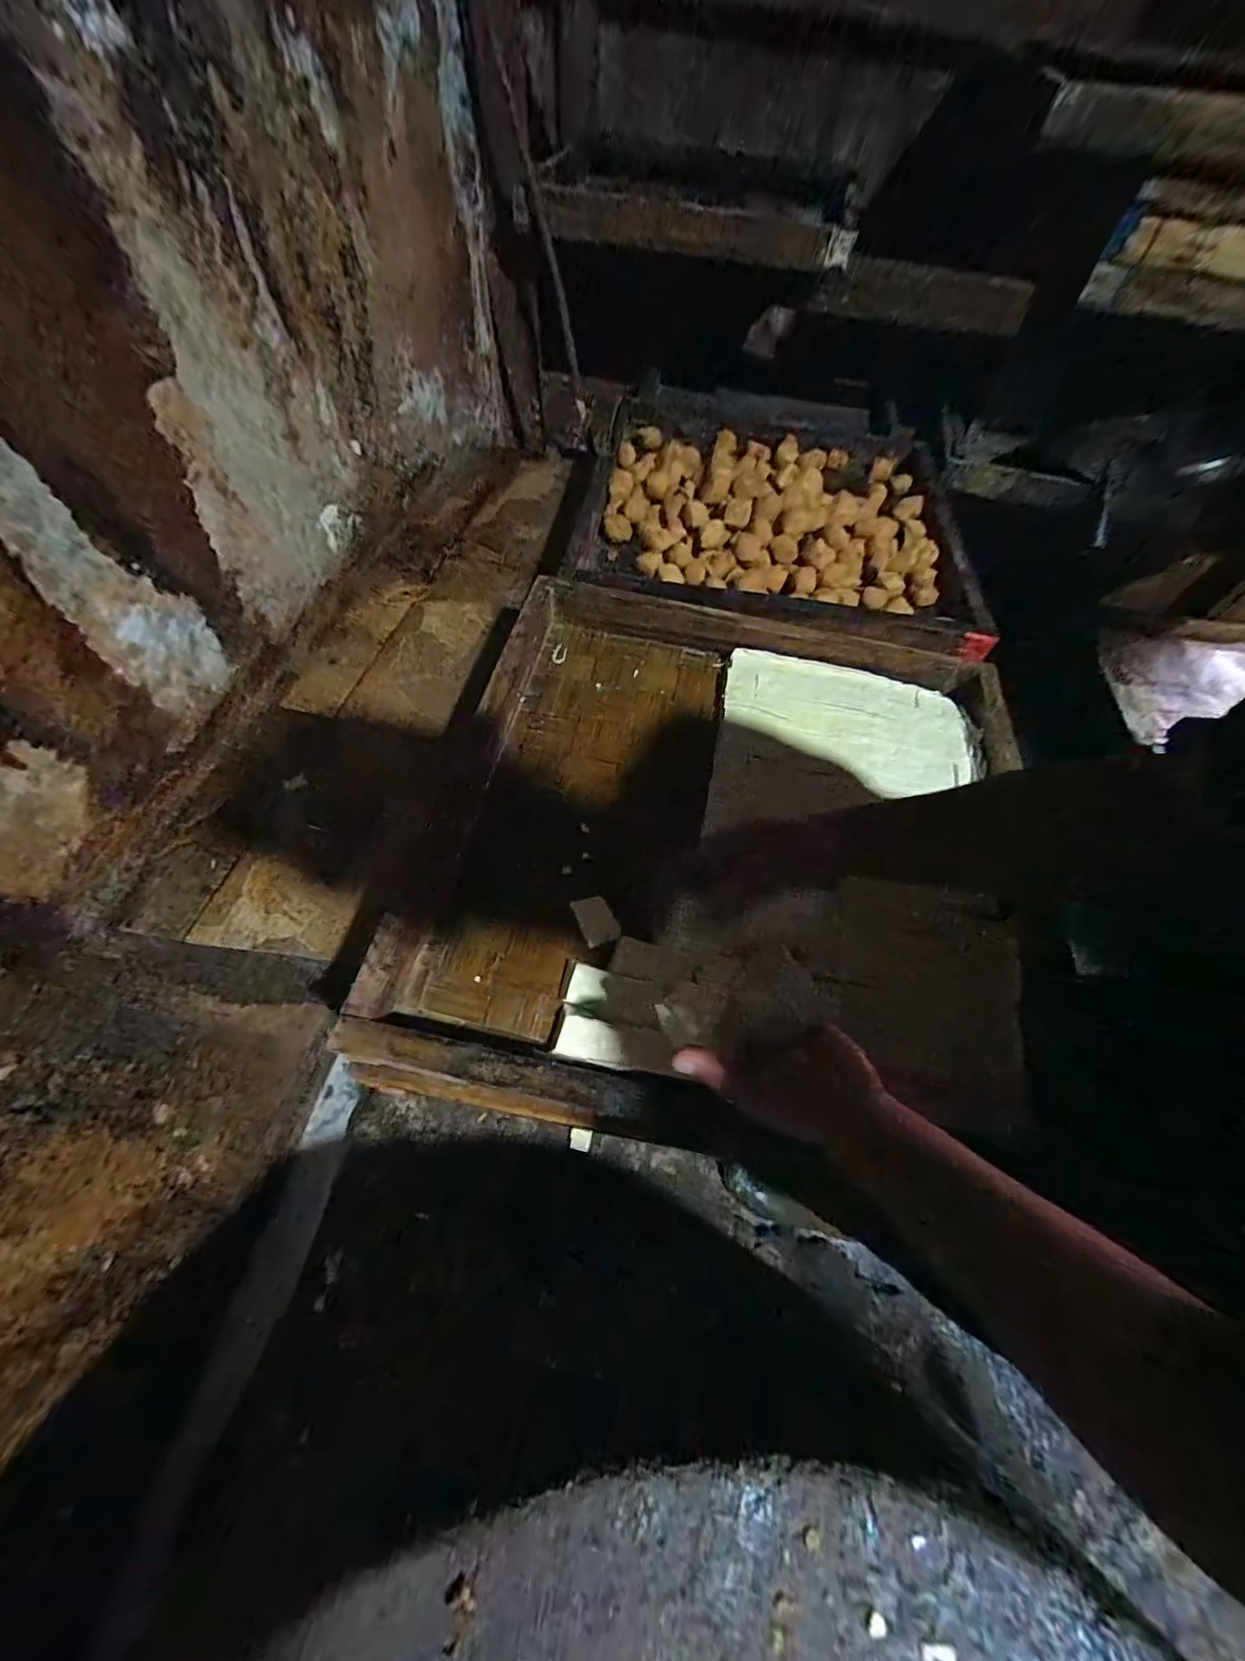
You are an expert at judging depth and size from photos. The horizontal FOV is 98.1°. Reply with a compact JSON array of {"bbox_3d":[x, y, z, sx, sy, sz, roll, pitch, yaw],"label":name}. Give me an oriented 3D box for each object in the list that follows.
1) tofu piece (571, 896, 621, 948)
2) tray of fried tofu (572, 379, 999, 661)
[{"bbox_3d":[-0.024,0.083,0.504,0.033,0.007,0.046,-20,62,-16],"label":"tofu piece"},{"bbox_3d":[0.255,-0.549,0.883,0.601,0.071,0.630,11,59,2],"label":"tray of fried tofu"}]

